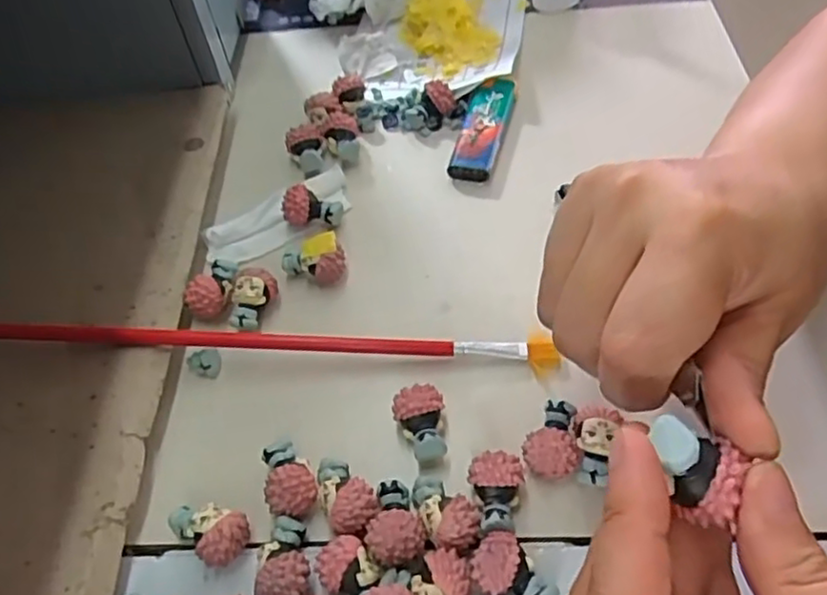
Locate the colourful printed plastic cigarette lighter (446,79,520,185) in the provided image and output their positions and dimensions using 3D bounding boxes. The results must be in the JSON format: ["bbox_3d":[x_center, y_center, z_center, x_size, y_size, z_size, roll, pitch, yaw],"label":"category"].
[{"bbox_3d":[0.038,-0.092,0.363,0.025,0.011,0.074,12,54,10],"label":"colourful printed plastic cigarette lighter"}]

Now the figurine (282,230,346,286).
[{"bbox_3d":[-0.046,-0.016,0.310,0.029,0.021,0.016,-9,54,-6],"label":"figurine"}]

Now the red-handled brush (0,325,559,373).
[{"bbox_3d":[-0.065,0.018,0.284,0.246,0.010,0.013,2,53,3],"label":"red-handled brush"}]

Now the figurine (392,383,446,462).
[{"bbox_3d":[0.003,0.050,0.259,0.019,0.017,0.029,-6,53,-3],"label":"figurine"}]

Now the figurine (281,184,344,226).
[{"bbox_3d":[-0.050,-0.045,0.333,0.029,0.019,0.013,1,53,1],"label":"figurine"}]

